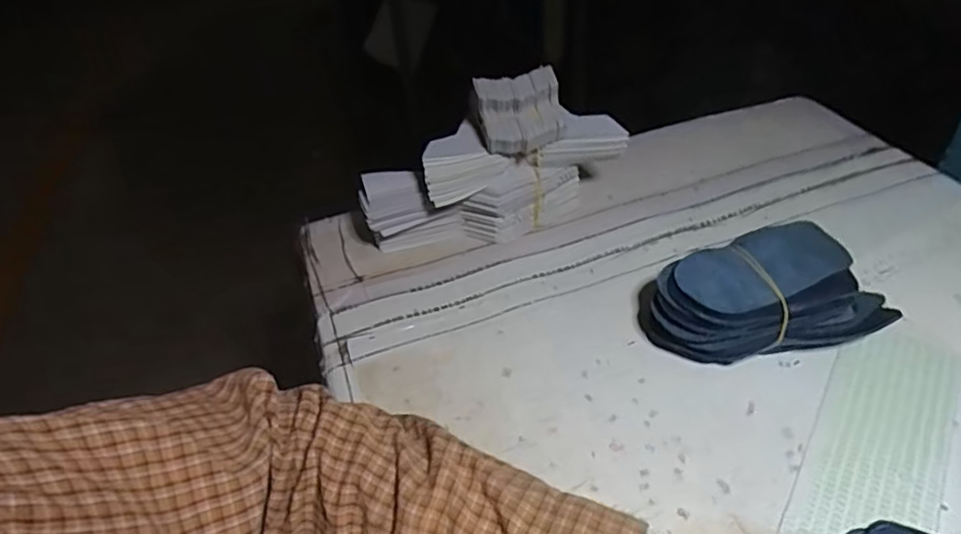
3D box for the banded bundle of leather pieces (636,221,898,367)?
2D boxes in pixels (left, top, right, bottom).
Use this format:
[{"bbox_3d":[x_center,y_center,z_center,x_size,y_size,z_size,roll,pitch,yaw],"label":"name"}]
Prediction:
[{"bbox_3d":[0.204,0.021,0.457,0.160,0.058,0.093,-8,42,-2],"label":"banded bundle of leather pieces"}]

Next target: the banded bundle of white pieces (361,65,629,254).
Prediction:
[{"bbox_3d":[0.008,-0.089,0.539,0.230,0.143,0.066,-13,43,-8],"label":"banded bundle of white pieces"}]

